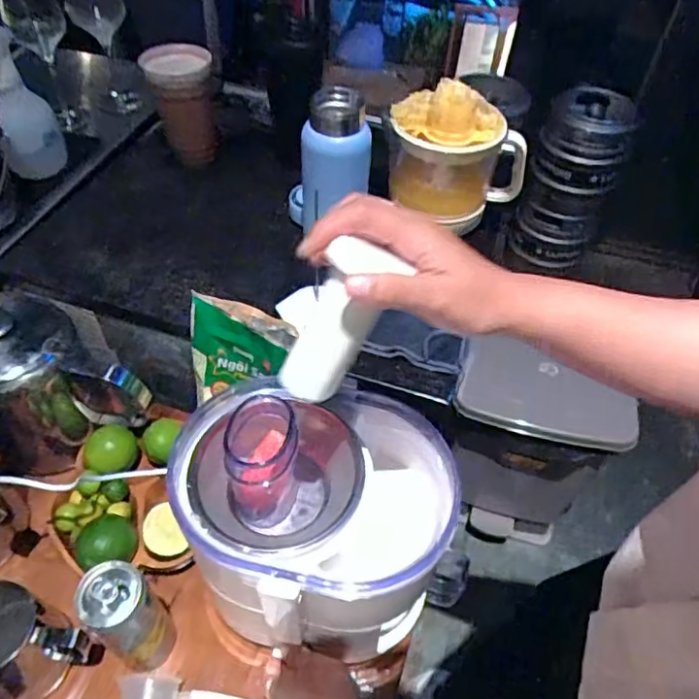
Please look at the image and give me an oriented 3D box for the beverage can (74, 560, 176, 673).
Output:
[{"bbox_3d":[-0.199,0.247,0.531,0.052,0.146,0.054,2,49,-2],"label":"beverage can"}]

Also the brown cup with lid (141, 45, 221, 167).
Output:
[{"bbox_3d":[-0.236,-0.351,0.826,0.091,0.145,0.083,2,49,-2],"label":"brown cup with lid"}]

